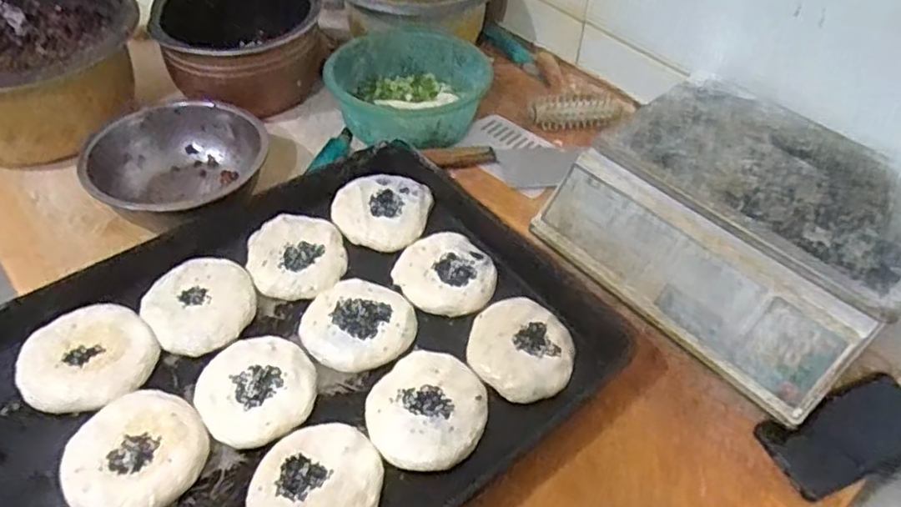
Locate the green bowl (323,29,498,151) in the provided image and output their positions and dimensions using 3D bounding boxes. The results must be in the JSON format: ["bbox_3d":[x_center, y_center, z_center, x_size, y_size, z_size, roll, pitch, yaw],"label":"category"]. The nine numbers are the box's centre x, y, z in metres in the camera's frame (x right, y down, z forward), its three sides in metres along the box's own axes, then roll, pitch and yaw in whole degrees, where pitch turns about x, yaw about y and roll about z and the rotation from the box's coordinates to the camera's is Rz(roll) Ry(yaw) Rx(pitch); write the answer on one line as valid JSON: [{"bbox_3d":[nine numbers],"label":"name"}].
[{"bbox_3d":[-0.054,-0.220,0.880,0.200,0.074,0.207,1,47,-1],"label":"green bowl"}]

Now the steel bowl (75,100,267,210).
[{"bbox_3d":[-0.312,-0.098,0.764,0.188,0.078,0.173,1,47,-1],"label":"steel bowl"}]

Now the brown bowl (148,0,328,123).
[{"bbox_3d":[-0.299,-0.309,0.951,0.222,0.113,0.225,1,47,-1],"label":"brown bowl"}]

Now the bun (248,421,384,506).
[{"bbox_3d":[-0.106,0.185,0.530,0.097,0.022,0.103,1,47,-1],"label":"bun"}]

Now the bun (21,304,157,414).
[{"bbox_3d":[-0.332,0.094,0.605,0.108,0.021,0.106,1,47,-1],"label":"bun"}]

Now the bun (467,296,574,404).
[{"bbox_3d":[0.068,0.090,0.638,0.097,0.020,0.111,9,47,6],"label":"bun"}]

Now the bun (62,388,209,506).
[{"bbox_3d":[-0.260,0.165,0.549,0.105,0.020,0.102,1,47,-1],"label":"bun"}]

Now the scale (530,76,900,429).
[{"bbox_3d":[0.312,-0.032,0.709,0.317,0.111,0.317,-32,56,-28],"label":"scale"}]

